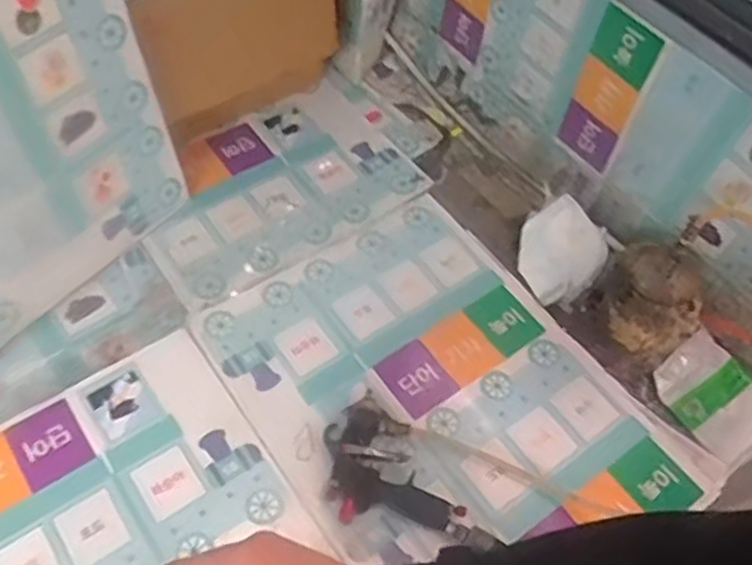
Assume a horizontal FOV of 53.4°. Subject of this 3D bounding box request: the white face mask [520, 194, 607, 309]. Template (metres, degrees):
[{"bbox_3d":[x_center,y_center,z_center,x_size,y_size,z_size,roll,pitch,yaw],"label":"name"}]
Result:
[{"bbox_3d":[0.242,-0.044,0.987,0.122,0.055,0.117,2,56,-3],"label":"white face mask"}]

